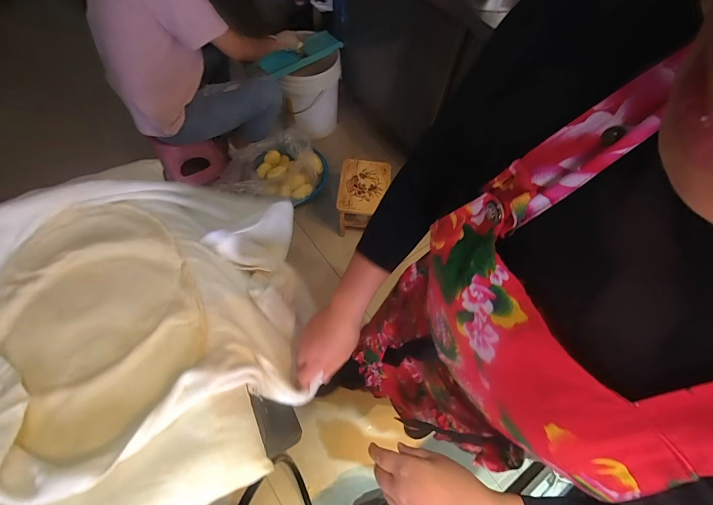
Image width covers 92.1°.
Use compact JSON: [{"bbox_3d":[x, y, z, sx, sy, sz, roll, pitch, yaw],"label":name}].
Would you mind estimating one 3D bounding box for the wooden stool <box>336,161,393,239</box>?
[{"bbox_3d":[0.027,-0.229,1.478,0.201,0.213,0.273,6,62,-1],"label":"wooden stool"}]

